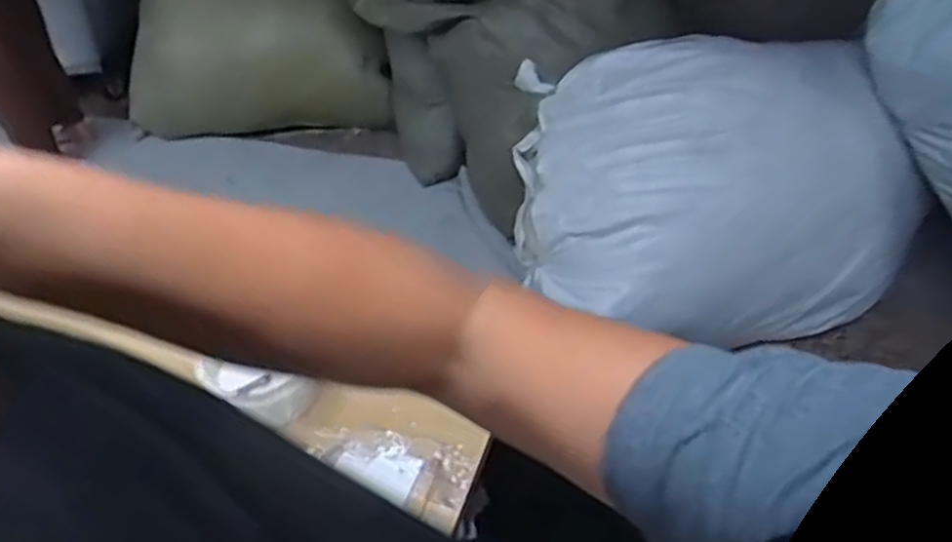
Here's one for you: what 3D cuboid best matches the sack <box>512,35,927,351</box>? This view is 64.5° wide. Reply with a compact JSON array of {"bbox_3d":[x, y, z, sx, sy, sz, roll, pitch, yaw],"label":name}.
[{"bbox_3d":[0.464,-0.164,1.494,0.756,0.497,0.404,-7,40,2],"label":"sack"}]

